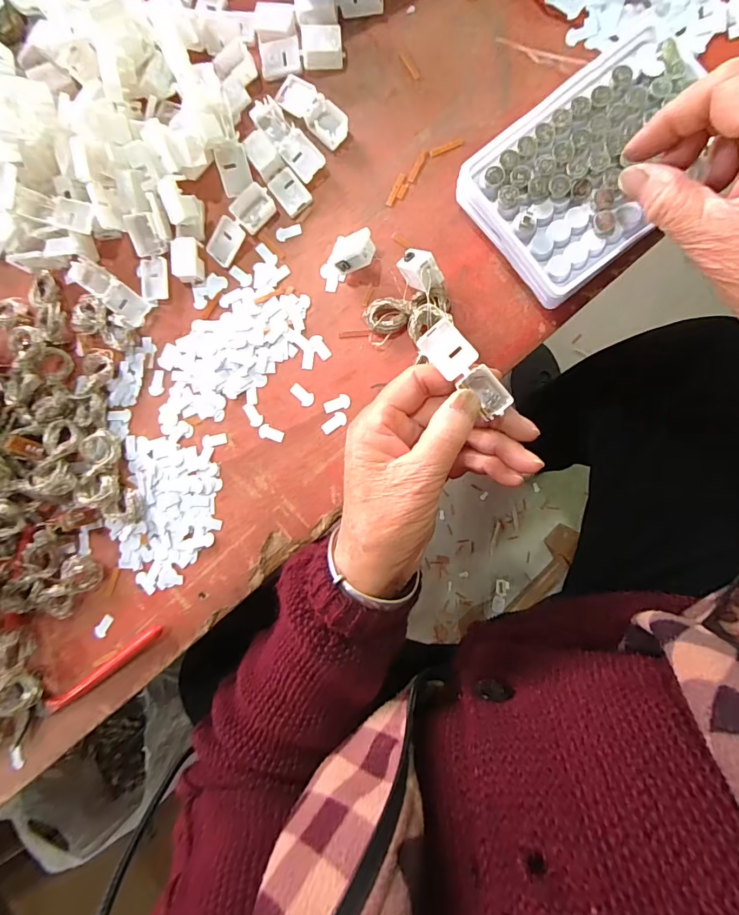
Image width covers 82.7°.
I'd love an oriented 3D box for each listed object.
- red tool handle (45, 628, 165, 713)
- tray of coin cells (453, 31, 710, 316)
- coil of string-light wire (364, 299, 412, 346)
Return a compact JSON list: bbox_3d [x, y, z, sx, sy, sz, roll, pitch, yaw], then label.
[{"bbox_3d":[-0.186,0.149,0.293,0.108,0.009,0.010,-36,85,6],"label":"red tool handle"},{"bbox_3d":[0.128,-0.163,0.244,0.127,0.030,0.095,-37,85,6],"label":"tray of coin cells"},{"bbox_3d":[0.012,-0.088,0.268,0.030,0.013,0.026,-14,88,7],"label":"coil of string-light wire"}]

